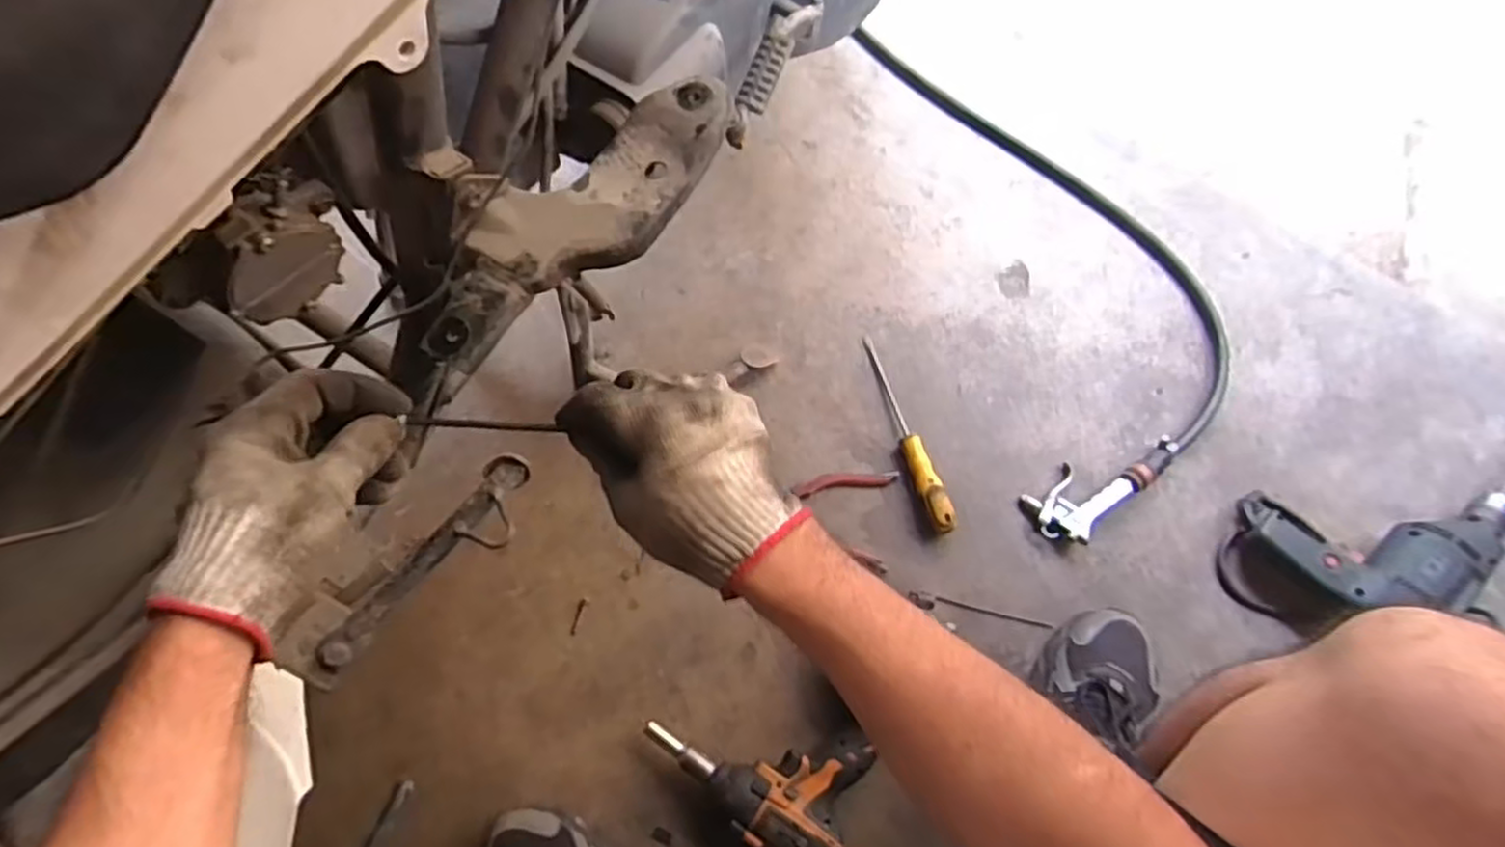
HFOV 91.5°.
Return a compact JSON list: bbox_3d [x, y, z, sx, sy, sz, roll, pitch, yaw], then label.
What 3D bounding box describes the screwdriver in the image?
[{"bbox_3d":[0.173,0.005,0.824,0.026,0.029,0.242,-15,71,-5],"label":"screwdriver"}]

